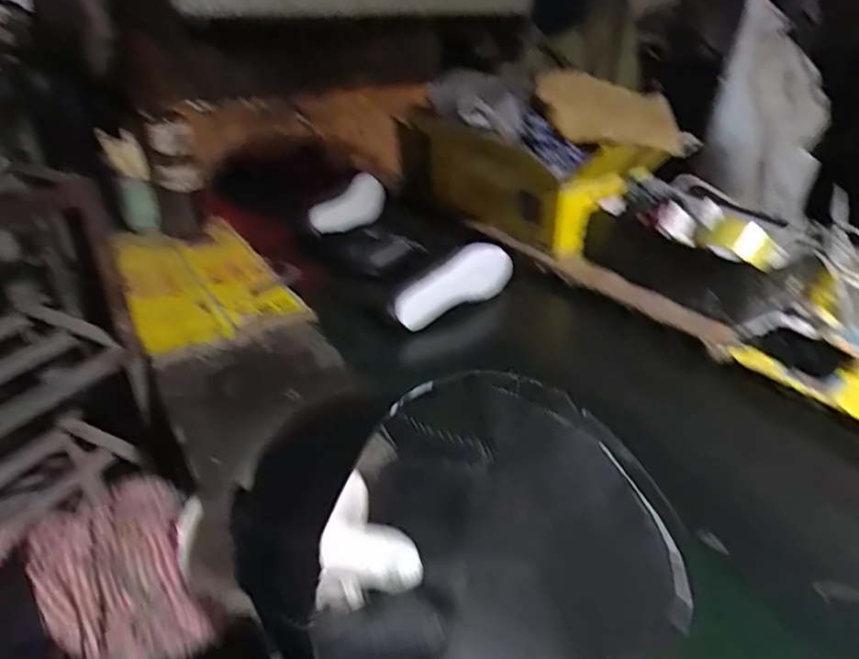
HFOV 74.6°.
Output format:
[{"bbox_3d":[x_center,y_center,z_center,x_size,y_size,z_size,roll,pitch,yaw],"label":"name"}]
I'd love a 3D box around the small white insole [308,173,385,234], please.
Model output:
[{"bbox_3d":[-0.183,-0.275,1.282,0.177,0.123,0.024,-31,59,-9],"label":"small white insole"}]

